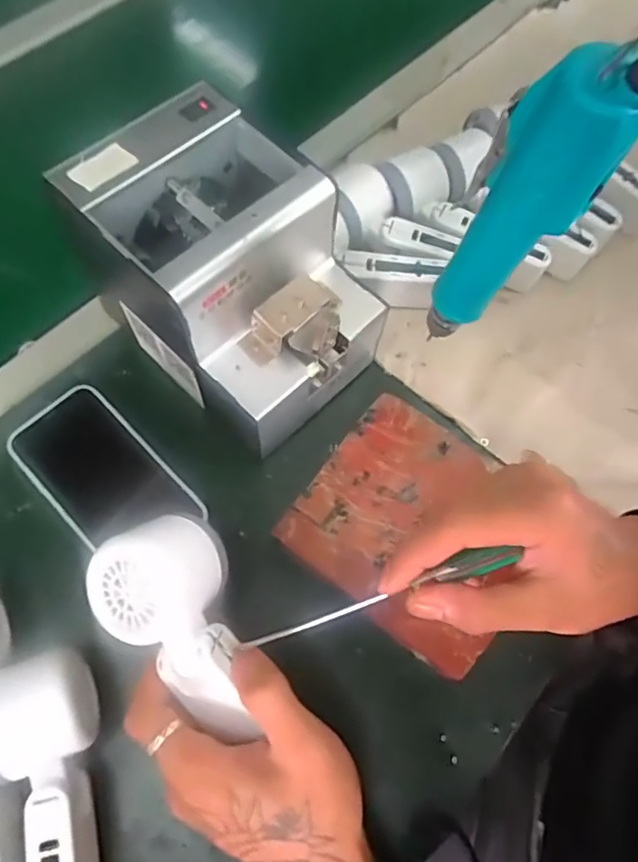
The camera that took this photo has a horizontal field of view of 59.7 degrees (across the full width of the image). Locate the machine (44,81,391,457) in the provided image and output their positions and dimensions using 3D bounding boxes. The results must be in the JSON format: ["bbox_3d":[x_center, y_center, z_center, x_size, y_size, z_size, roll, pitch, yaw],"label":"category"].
[{"bbox_3d":[-0.054,-0.097,0.377,0.120,0.147,0.165,-42,74,-18],"label":"machine"}]

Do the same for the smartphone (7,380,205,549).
[{"bbox_3d":[-0.153,0.031,0.392,0.132,0.012,0.075,43,72,15],"label":"smartphone"}]

